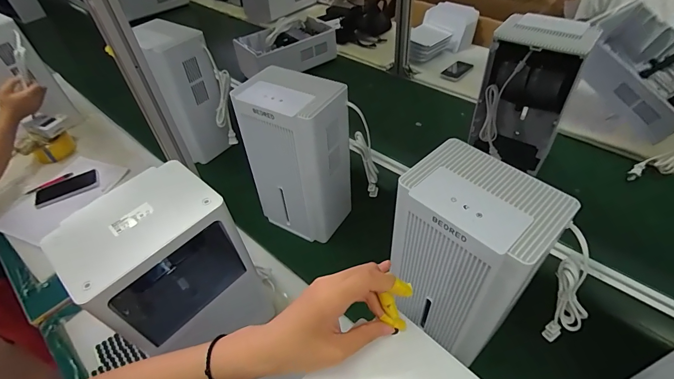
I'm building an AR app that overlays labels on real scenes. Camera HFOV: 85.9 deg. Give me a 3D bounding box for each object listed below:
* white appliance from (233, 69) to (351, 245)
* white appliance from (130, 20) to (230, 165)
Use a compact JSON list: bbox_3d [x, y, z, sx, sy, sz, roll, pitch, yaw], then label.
[{"bbox_3d":[-0.080,-0.062,0.794,0.187,0.343,0.139,28,51,24],"label":"white appliance"},{"bbox_3d":[-0.414,-0.278,1.025,0.141,0.333,0.195,-21,49,-20],"label":"white appliance"}]

